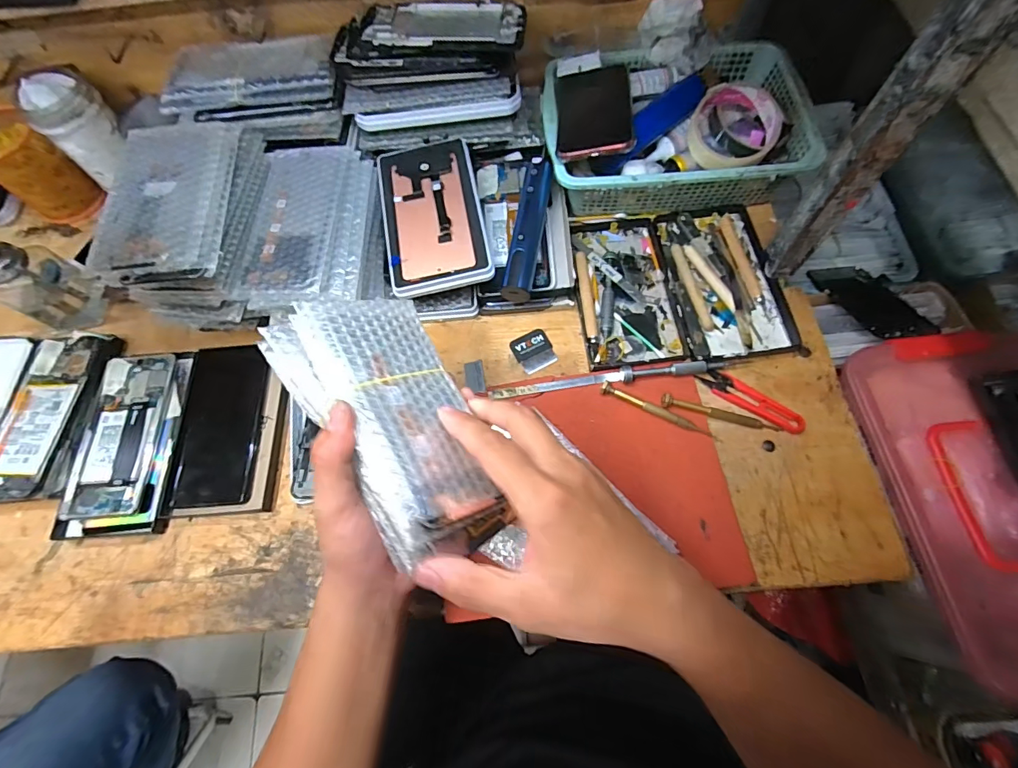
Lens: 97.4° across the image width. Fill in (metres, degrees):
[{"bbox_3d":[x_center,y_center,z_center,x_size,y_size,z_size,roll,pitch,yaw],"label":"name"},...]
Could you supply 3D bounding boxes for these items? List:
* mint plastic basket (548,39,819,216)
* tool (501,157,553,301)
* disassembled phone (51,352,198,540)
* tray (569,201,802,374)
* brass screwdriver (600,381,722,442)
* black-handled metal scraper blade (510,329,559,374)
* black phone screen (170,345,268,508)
[{"bbox_3d":[0.176,-0.282,0.487,0.270,0.066,0.187,-4,69,2],"label":"mint plastic basket"},{"bbox_3d":[0.021,-0.156,0.462,0.028,0.034,0.157,9,70,7],"label":"tool"},{"bbox_3d":[-0.370,0.054,0.440,0.101,0.013,0.183,2,74,2],"label":"disassembled phone"},{"bbox_3d":[0.173,-0.104,0.470,0.200,0.028,0.177,-6,68,1],"label":"tray"},{"bbox_3d":[0.141,0.026,0.419,0.116,0.008,0.012,24,72,12],"label":"brass screwdriver"},{"bbox_3d":[0.026,-0.034,0.466,0.039,0.004,0.041,-26,69,-6],"label":"black-handled metal scraper blade"},{"bbox_3d":[-0.288,0.038,0.444,0.077,0.007,0.159,-2,69,3],"label":"black phone screen"}]

